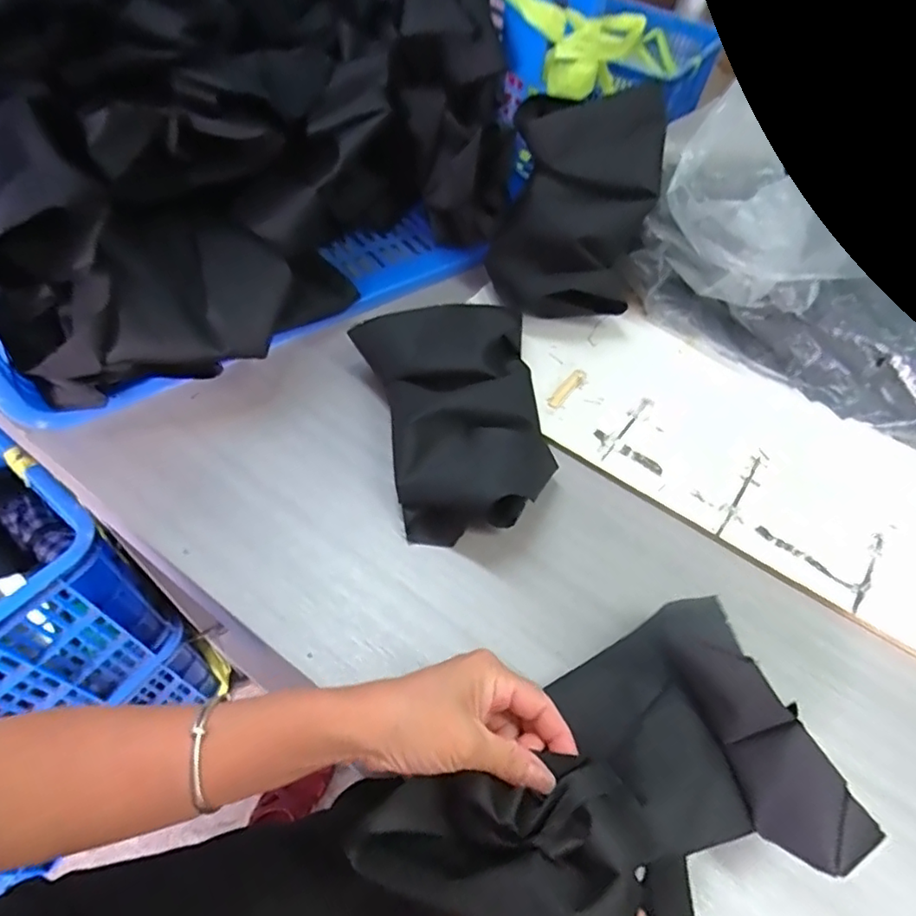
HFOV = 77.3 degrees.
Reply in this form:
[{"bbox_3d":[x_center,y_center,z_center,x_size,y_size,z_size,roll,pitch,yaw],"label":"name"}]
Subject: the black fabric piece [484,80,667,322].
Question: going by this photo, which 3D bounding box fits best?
[{"bbox_3d":[0.115,-0.244,0.582,0.150,0.178,0.156,15,56,5],"label":"black fabric piece"}]

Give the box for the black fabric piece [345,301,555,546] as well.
[{"bbox_3d":[0.008,-0.039,0.509,0.155,0.064,0.215,-13,57,-13],"label":"black fabric piece"}]

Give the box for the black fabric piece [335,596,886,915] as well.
[{"bbox_3d":[0.070,0.196,0.321,0.244,0.104,0.144,-19,59,-17],"label":"black fabric piece"}]

